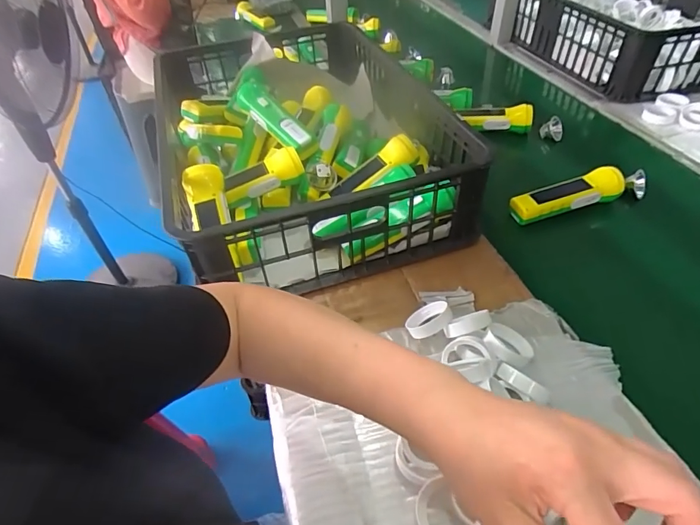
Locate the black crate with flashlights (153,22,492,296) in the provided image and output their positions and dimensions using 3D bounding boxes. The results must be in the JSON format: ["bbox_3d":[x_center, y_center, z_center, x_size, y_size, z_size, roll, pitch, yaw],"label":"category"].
[{"bbox_3d":[-0.076,-0.234,0.745,0.421,0.138,0.629,-15,46,-11],"label":"black crate with flashlights"}]

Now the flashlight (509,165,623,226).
[{"bbox_3d":[0.323,-0.103,0.653,0.170,0.042,0.047,-13,45,-9],"label":"flashlight"}]

